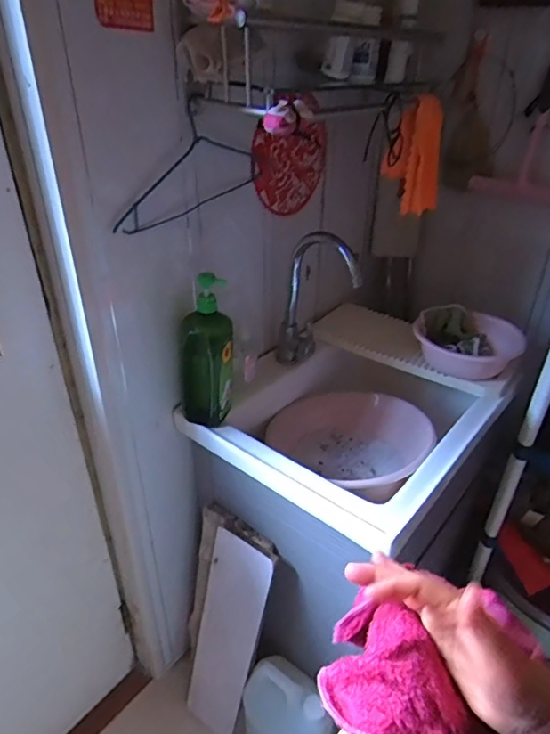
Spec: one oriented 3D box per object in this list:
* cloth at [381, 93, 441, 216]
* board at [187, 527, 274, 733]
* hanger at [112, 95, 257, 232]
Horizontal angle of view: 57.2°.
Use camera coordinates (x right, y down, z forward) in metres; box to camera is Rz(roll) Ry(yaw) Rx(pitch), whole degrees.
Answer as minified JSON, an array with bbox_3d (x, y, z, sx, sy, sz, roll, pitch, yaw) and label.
[{"bbox_3d":[0.267,-0.400,0.973,0.110,0.199,0.110,9,33,12],"label":"cloth"},{"bbox_3d":[-0.104,0.581,1.079,0.141,0.537,0.010,24,25,27],"label":"board"},{"bbox_3d":[-0.129,-0.327,0.798,0.024,0.178,0.323,26,40,33],"label":"hanger"}]

